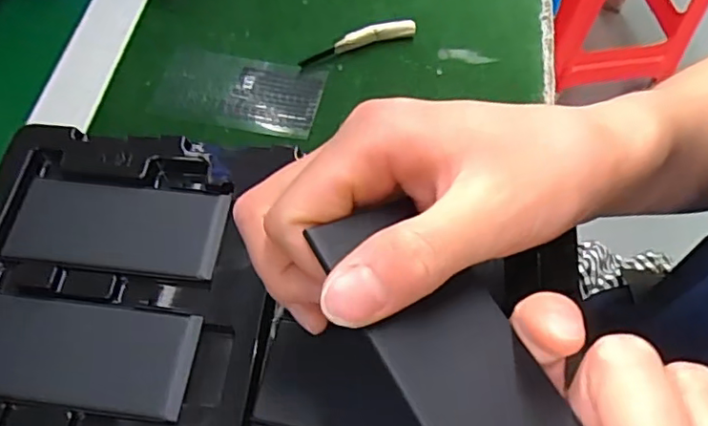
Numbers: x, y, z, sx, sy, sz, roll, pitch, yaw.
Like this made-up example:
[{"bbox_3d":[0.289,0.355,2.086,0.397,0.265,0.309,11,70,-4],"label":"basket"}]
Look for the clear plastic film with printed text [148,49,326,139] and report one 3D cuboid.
[{"bbox_3d":[-0.079,-0.083,0.392,0.108,0.004,0.059,10,61,4],"label":"clear plastic film with printed text"}]

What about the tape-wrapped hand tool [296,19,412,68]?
[{"bbox_3d":[0.003,-0.120,0.408,0.085,0.017,0.007,-18,62,-11],"label":"tape-wrapped hand tool"}]

